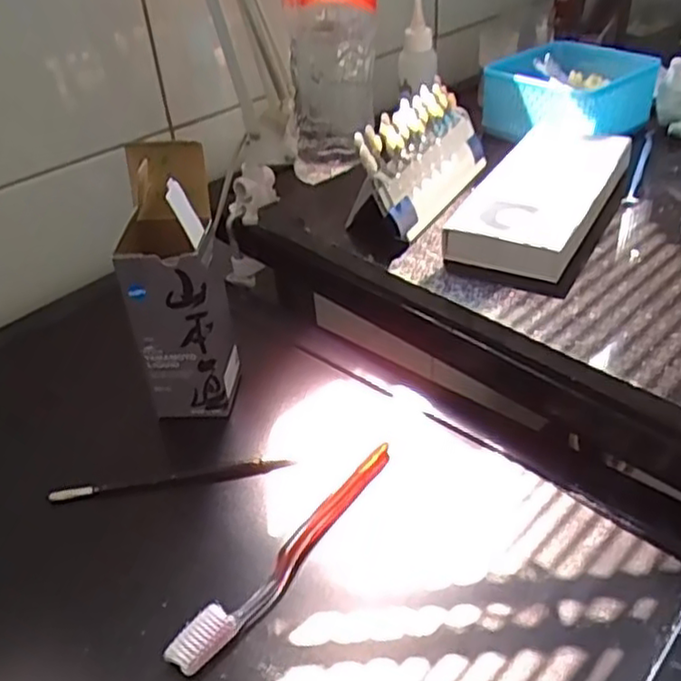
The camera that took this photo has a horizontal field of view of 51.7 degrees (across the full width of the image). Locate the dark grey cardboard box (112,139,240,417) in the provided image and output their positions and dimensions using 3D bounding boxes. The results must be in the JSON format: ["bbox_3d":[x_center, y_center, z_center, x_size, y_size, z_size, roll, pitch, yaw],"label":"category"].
[{"bbox_3d":[-0.113,-0.034,0.497,0.067,0.181,0.071,-6,37,1],"label":"dark grey cardboard box"}]

